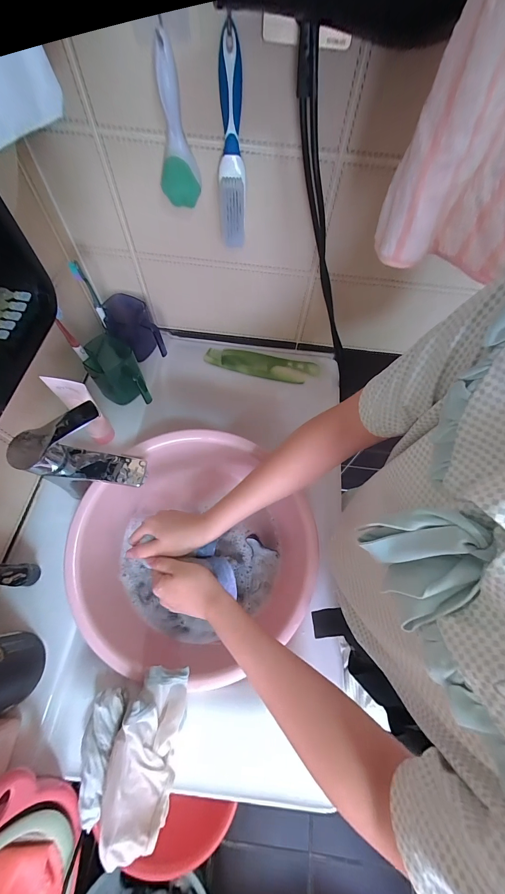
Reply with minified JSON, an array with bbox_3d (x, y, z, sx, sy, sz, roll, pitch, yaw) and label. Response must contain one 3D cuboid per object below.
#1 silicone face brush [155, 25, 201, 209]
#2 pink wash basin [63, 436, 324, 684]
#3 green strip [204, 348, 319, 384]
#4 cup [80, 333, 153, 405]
[{"bbox_3d":[-0.092,-0.369,0.354,0.047,0.134,0.035,-10,65,-7],"label":"silicone face brush"},{"bbox_3d":[-0.098,0.153,0.457,0.308,0.175,0.290,1,64,-2],"label":"pink wash basin"},{"bbox_3d":[0.020,-0.175,0.639,0.236,0.010,0.064,10,64,3],"label":"green strip"},{"bbox_3d":[-0.241,-0.128,0.536,0.075,0.086,0.110,-29,69,-15],"label":"cup"}]

